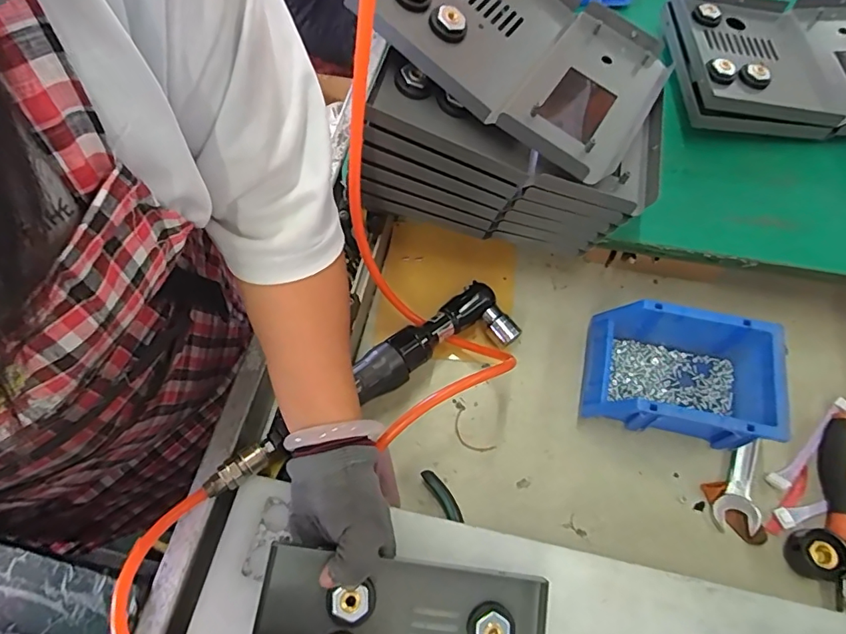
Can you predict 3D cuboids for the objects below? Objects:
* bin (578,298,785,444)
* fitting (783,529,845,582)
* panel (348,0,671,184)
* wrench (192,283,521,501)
[{"bbox_3d":[0.230,0.055,0.457,0.151,0.077,0.103,11,66,8],"label":"bin"},{"bbox_3d":[0.317,0.193,0.406,0.032,0.028,0.037,-5,64,0],"label":"fitting"},{"bbox_3d":[0.073,-0.230,0.425,0.251,0.055,0.197,32,62,0],"label":"panel"},{"bbox_3d":[-0.028,0.053,0.453,0.282,0.037,0.073,-32,67,-27],"label":"wrench"}]

